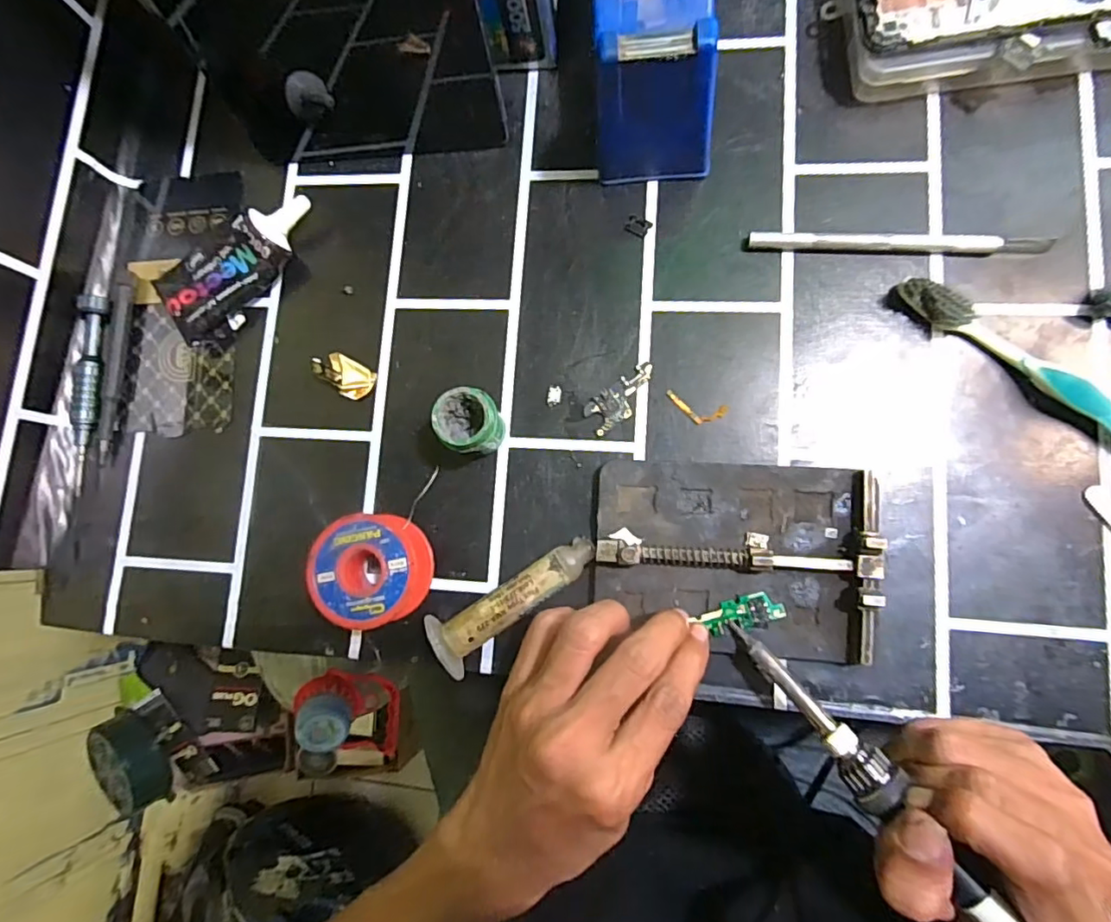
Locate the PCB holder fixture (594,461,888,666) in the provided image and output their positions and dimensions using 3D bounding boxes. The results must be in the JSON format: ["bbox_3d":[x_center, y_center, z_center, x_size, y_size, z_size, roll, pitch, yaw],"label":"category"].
[{"bbox_3d":[0.082,0.045,0.267,0.124,0.022,0.086,2,83,7],"label":"PCB holder fixture"}]

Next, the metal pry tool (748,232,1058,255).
[{"bbox_3d":[0.168,-0.108,0.284,0.137,0.009,0.009,4,84,7],"label":"metal pry tool"}]

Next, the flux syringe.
[{"bbox_3d":[-0.018,0.069,0.276,0.087,0.024,0.028,-30,81,2],"label":"flux syringe"}]

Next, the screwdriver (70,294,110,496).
[{"bbox_3d":[-0.267,-0.039,0.324,0.015,0.014,0.111,-1,83,7],"label":"screwdriver"}]

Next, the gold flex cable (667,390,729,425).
[{"bbox_3d":[0.071,-0.026,0.287,0.031,0.004,0.012,18,86,9],"label":"gold flex cable"}]

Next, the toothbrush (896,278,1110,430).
[{"bbox_3d":[0.239,-0.028,0.258,0.183,0.016,0.015,40,89,10],"label":"toothbrush"}]

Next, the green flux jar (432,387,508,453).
[{"bbox_3d":[-0.042,-0.018,0.284,0.028,0.036,0.029,-1,83,7],"label":"green flux jar"}]

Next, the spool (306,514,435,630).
[{"bbox_3d":[-0.091,0.054,0.284,0.052,0.029,0.051,-1,83,7],"label":"spool"}]

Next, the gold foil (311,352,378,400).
[{"bbox_3d":[-0.116,-0.047,0.311,0.034,0.009,0.019,28,87,9],"label":"gold foil"}]

